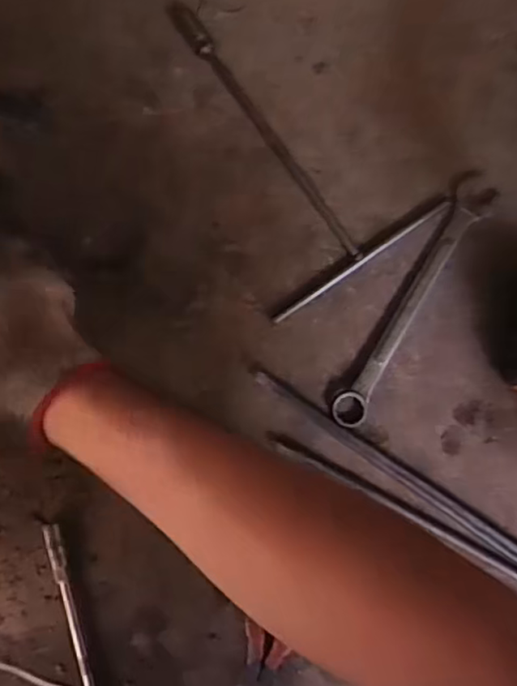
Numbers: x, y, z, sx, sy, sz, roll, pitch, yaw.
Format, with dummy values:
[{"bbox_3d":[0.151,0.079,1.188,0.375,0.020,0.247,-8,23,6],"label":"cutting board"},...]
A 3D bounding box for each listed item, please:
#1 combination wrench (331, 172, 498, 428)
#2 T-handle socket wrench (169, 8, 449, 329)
[{"bbox_3d":[0.141,-0.040,0.533,0.035,0.013,0.258,30,82,6],"label":"combination wrench"},{"bbox_3d":[0.011,-0.199,0.555,0.183,0.034,0.306,-34,82,-4],"label":"T-handle socket wrench"}]

